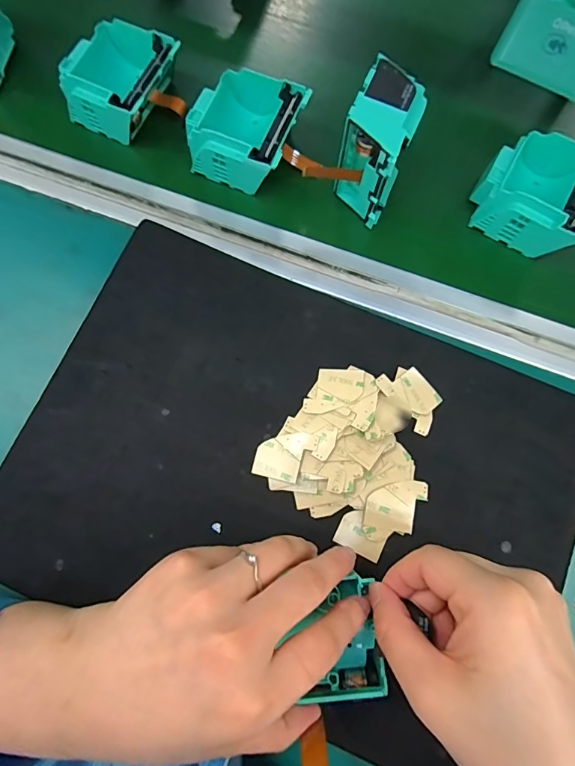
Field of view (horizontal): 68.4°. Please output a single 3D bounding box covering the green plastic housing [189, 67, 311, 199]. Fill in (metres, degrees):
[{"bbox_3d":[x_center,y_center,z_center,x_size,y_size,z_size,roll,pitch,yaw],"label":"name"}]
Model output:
[{"bbox_3d":[-0.032,-0.191,0.320,0.078,0.038,0.082,20,74,5],"label":"green plastic housing"}]

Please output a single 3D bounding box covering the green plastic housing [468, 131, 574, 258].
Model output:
[{"bbox_3d":[0.184,-0.139,0.311,0.079,0.038,0.070,30,75,8],"label":"green plastic housing"}]

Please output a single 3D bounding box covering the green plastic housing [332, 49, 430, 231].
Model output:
[{"bbox_3d":[0.061,-0.163,0.296,0.044,0.076,0.071,25,74,7],"label":"green plastic housing"}]

